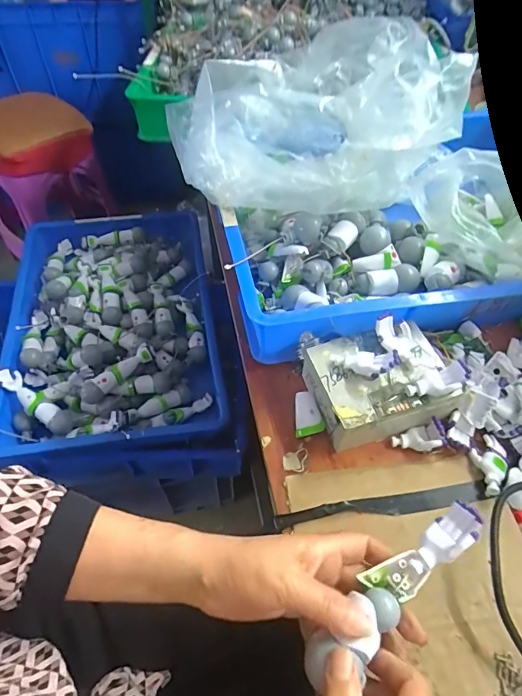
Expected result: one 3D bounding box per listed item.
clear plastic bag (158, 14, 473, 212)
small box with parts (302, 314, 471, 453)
[{"bbox_3d":[0.059,-0.282,0.508,0.311,0.142,0.214,4,53,0],"label":"clear plastic bag"},{"bbox_3d":[0.116,0.031,0.416,0.125,0.072,0.094,-13,55,-12],"label":"small box with parts"}]

